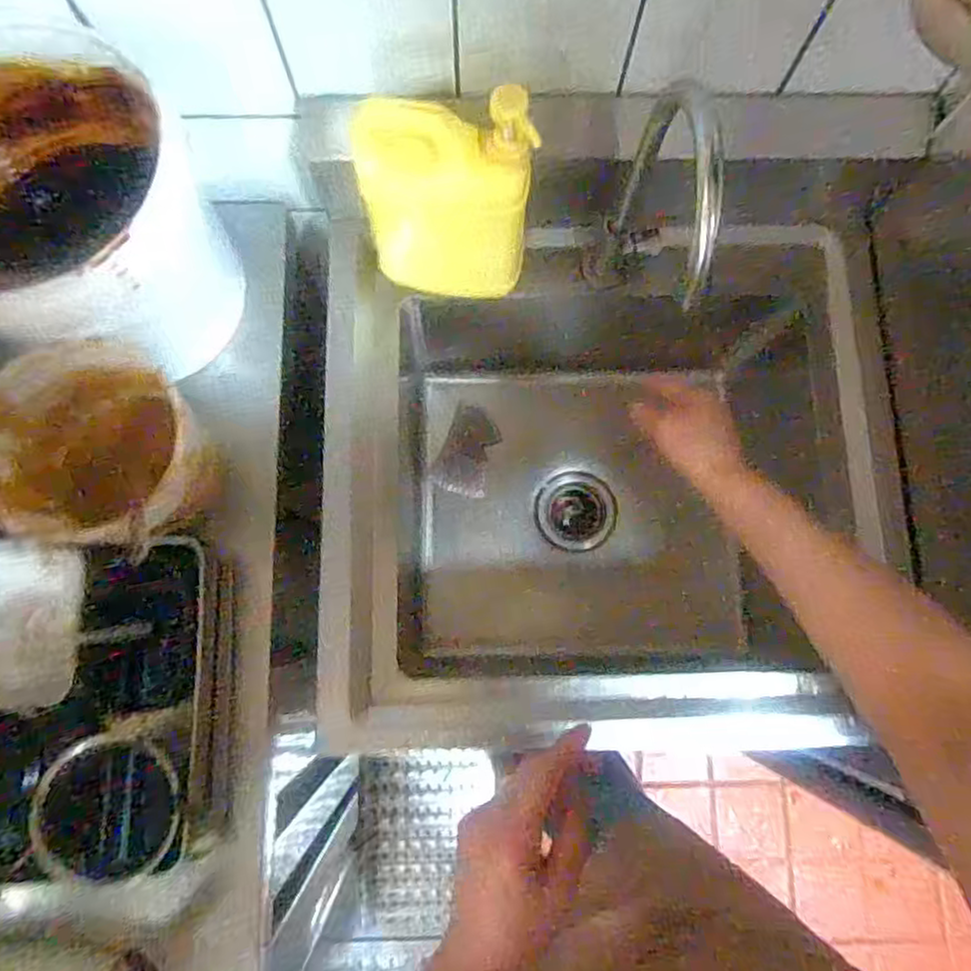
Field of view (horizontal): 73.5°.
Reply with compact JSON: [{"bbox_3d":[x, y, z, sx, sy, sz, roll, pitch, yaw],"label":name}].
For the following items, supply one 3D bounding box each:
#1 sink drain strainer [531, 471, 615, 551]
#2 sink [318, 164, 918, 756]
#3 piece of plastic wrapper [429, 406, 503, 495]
[{"bbox_3d":[0.127,0.037,0.923,0.109,0.033,0.108,-6,80,-2],"label":"sink drain strainer"},{"bbox_3d":[0.128,-0.023,0.811,0.596,0.307,0.594,2,79,-1],"label":"sink"},{"bbox_3d":[-0.024,-0.049,0.913,0.079,0.004,0.118,19,93,-10],"label":"piece of plastic wrapper"}]

